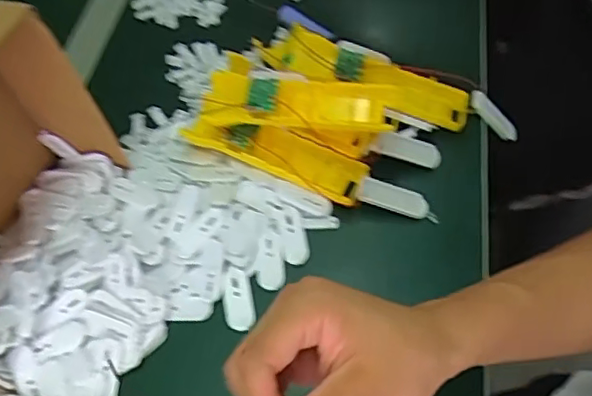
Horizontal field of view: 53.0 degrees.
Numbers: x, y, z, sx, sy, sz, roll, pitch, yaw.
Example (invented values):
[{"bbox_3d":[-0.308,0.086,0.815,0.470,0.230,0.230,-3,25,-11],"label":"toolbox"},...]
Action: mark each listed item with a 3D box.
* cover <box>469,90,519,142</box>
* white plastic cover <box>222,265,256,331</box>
[{"bbox_3d":[0.184,-0.074,0.552,0.066,0.009,0.017,39,57,-23],"label":"cover"},{"bbox_3d":[-0.045,0.077,0.463,0.023,0.009,0.050,-12,56,-2],"label":"white plastic cover"}]

